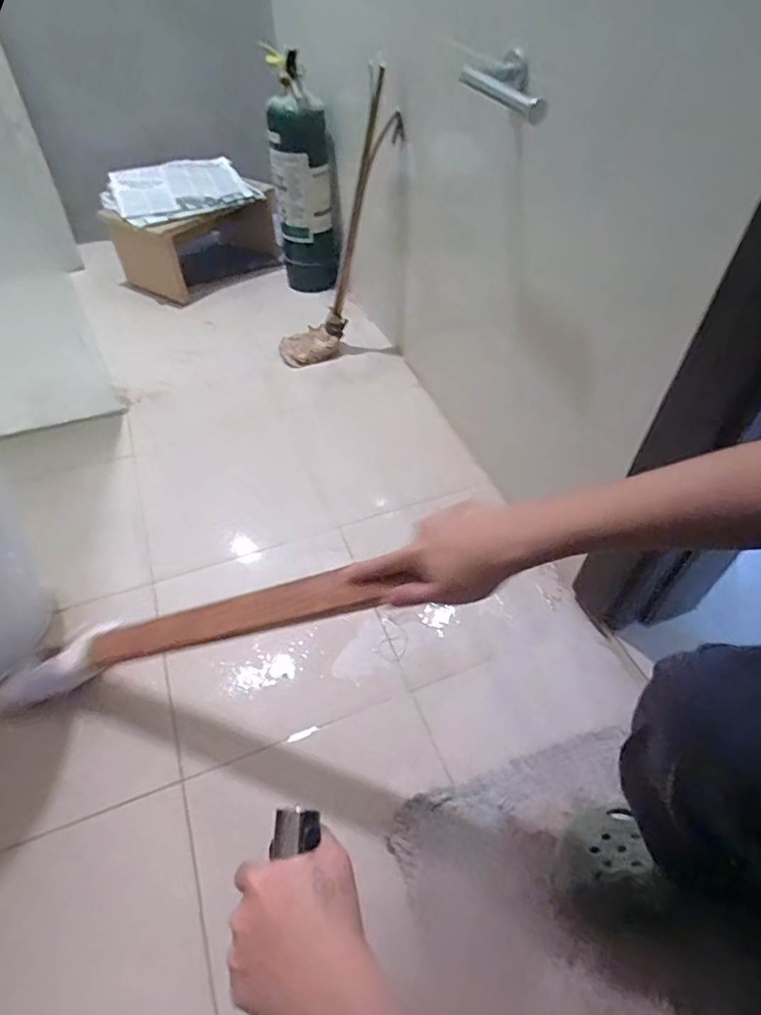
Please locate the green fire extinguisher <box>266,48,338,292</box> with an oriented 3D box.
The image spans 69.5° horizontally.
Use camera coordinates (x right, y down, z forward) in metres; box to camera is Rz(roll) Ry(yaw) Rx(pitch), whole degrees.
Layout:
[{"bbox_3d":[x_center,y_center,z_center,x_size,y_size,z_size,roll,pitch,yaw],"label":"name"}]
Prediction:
[{"bbox_3d":[-0.197,-0.814,1.369,0.145,0.447,0.151,-5,47,-7],"label":"green fire extinguisher"}]

